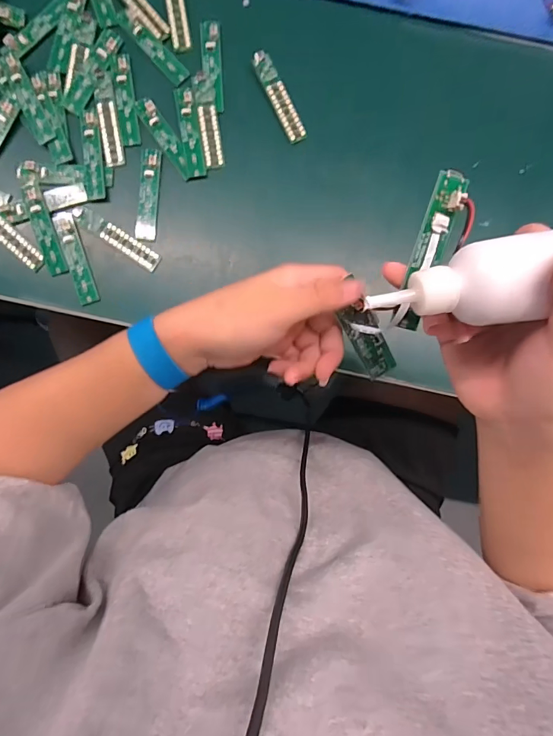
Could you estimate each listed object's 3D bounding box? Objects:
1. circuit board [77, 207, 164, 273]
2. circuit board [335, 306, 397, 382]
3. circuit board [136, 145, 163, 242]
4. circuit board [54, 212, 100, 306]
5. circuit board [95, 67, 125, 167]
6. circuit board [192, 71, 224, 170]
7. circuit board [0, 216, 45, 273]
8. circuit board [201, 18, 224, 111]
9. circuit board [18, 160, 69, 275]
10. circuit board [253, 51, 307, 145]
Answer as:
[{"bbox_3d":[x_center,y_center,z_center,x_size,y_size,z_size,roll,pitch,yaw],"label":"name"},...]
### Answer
[{"bbox_3d":[-0.145,-0.119,0.372,0.082,0.007,0.018,34,87,0],"label":"circuit board"},{"bbox_3d":[0.065,-0.018,0.286,0.022,0.004,0.059,-30,120,7],"label":"circuit board"},{"bbox_3d":[-0.118,-0.161,0.376,0.018,0.004,0.084,4,87,-2],"label":"circuit board"},{"bbox_3d":[-0.183,-0.101,0.373,0.017,0.004,0.085,-17,88,-3],"label":"circuit board"},{"bbox_3d":[-0.156,-0.231,0.374,0.017,0.004,0.088,-9,88,-3],"label":"circuit board"},{"bbox_3d":[-0.063,-0.231,0.378,0.019,0.004,0.088,-7,88,-3],"label":"circuit board"},{"bbox_3d":[-0.238,-0.114,0.371,0.060,0.004,0.017,43,87,0],"label":"circuit board"},{"bbox_3d":[-0.060,-0.284,0.382,0.019,0.004,0.084,-3,88,-2],"label":"circuit board"},{"bbox_3d":[-0.213,-0.137,0.369,0.019,0.006,0.105,-15,88,-3],"label":"circuit board"},{"bbox_3d":[0.003,-0.254,0.381,0.019,0.008,0.084,-27,89,-3],"label":"circuit board"}]

